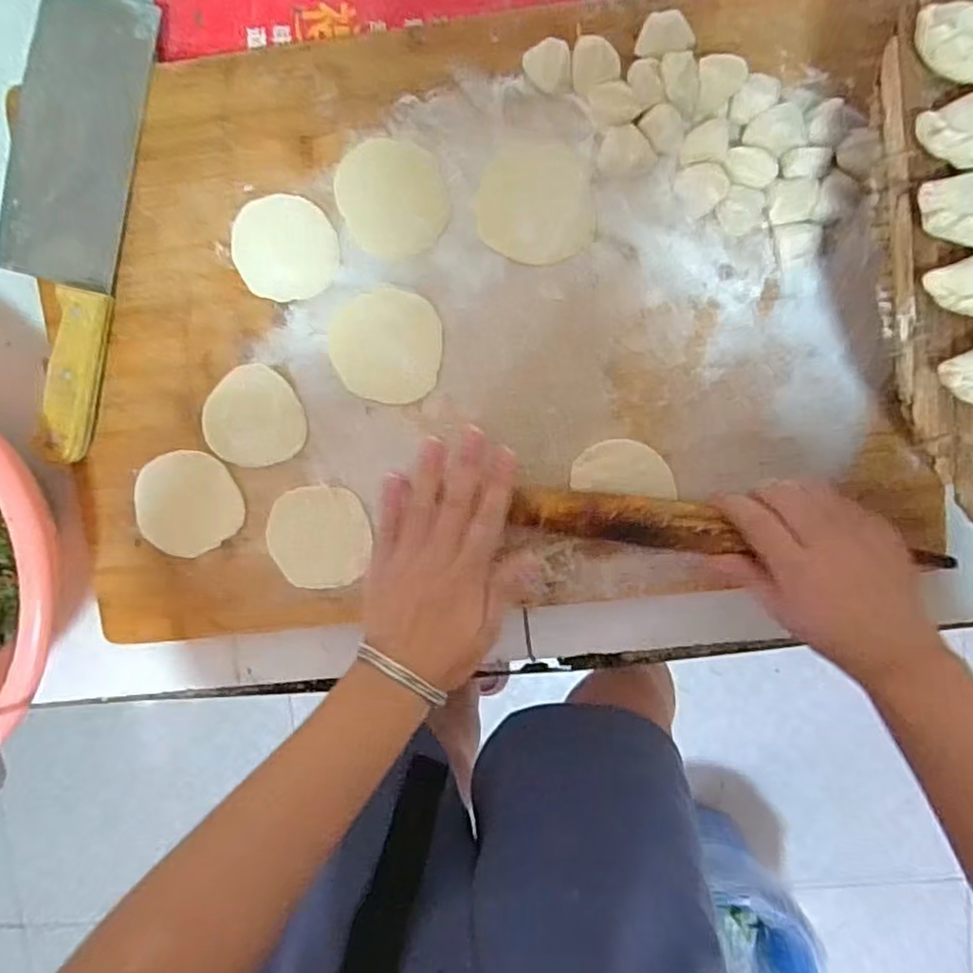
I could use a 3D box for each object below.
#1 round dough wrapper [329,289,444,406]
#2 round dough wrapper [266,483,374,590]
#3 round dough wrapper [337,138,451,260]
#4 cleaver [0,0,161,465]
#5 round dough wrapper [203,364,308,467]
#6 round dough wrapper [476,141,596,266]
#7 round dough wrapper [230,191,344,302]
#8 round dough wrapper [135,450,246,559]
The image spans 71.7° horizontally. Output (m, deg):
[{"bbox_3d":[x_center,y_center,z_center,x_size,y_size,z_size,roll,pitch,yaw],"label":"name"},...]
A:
[{"bbox_3d":[-0.064,-0.091,0.433,0.070,0.005,0.069,0,97,4],"label":"round dough wrapper"},{"bbox_3d":[-0.112,0.035,0.448,0.065,0.005,0.067,0,97,4],"label":"round dough wrapper"},{"bbox_3d":[-0.059,-0.181,0.419,0.064,0.004,0.071,-40,93,7],"label":"round dough wrapper"},{"bbox_3d":[-0.267,-0.164,0.424,0.079,0.023,0.277,15,97,2],"label":"cleaver"},{"bbox_3d":[-0.154,-0.045,0.439,0.063,0.004,0.063,0,97,4],"label":"round dough wrapper"},{"bbox_3d":[0.031,-0.175,0.416,0.070,0.004,0.070,0,97,4],"label":"round dough wrapper"},{"bbox_3d":[-0.128,-0.152,0.426,0.063,0.004,0.066,0,97,4],"label":"round dough wrapper"},{"bbox_3d":[-0.201,0.012,0.449,0.069,0.005,0.067,0,97,4],"label":"round dough wrapper"}]

